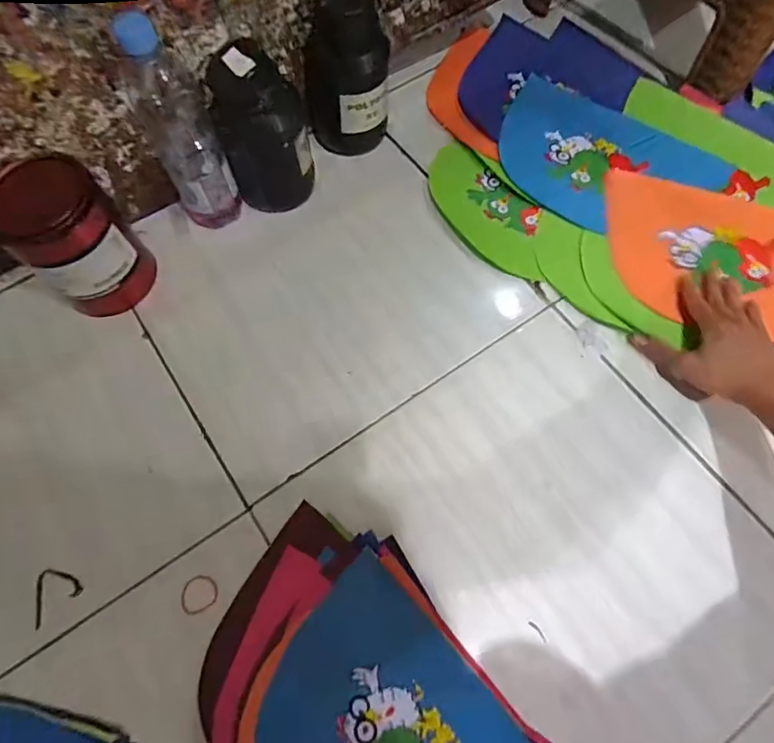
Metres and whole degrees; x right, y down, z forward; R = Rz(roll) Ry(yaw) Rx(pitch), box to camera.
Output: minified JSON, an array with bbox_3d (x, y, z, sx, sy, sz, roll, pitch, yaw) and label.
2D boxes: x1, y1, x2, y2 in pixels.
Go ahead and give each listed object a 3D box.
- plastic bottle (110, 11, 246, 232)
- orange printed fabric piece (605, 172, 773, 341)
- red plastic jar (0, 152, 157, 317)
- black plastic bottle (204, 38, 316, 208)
[{"bbox_3d":[-0.218,-0.253,0.546,0.064,0.233,0.076,-20,68,-7],"label":"plastic bottle"},{"bbox_3d":[0.398,-0.136,0.606,0.283,0.024,0.173,17,77,6],"label":"orange printed fabric piece"},{"bbox_3d":[-0.338,-0.145,0.550,0.109,0.161,0.113,-41,72,-14],"label":"red plastic jar"},{"bbox_3d":[-0.141,-0.275,0.592,0.099,0.172,0.095,-11,67,-3],"label":"black plastic bottle"}]

